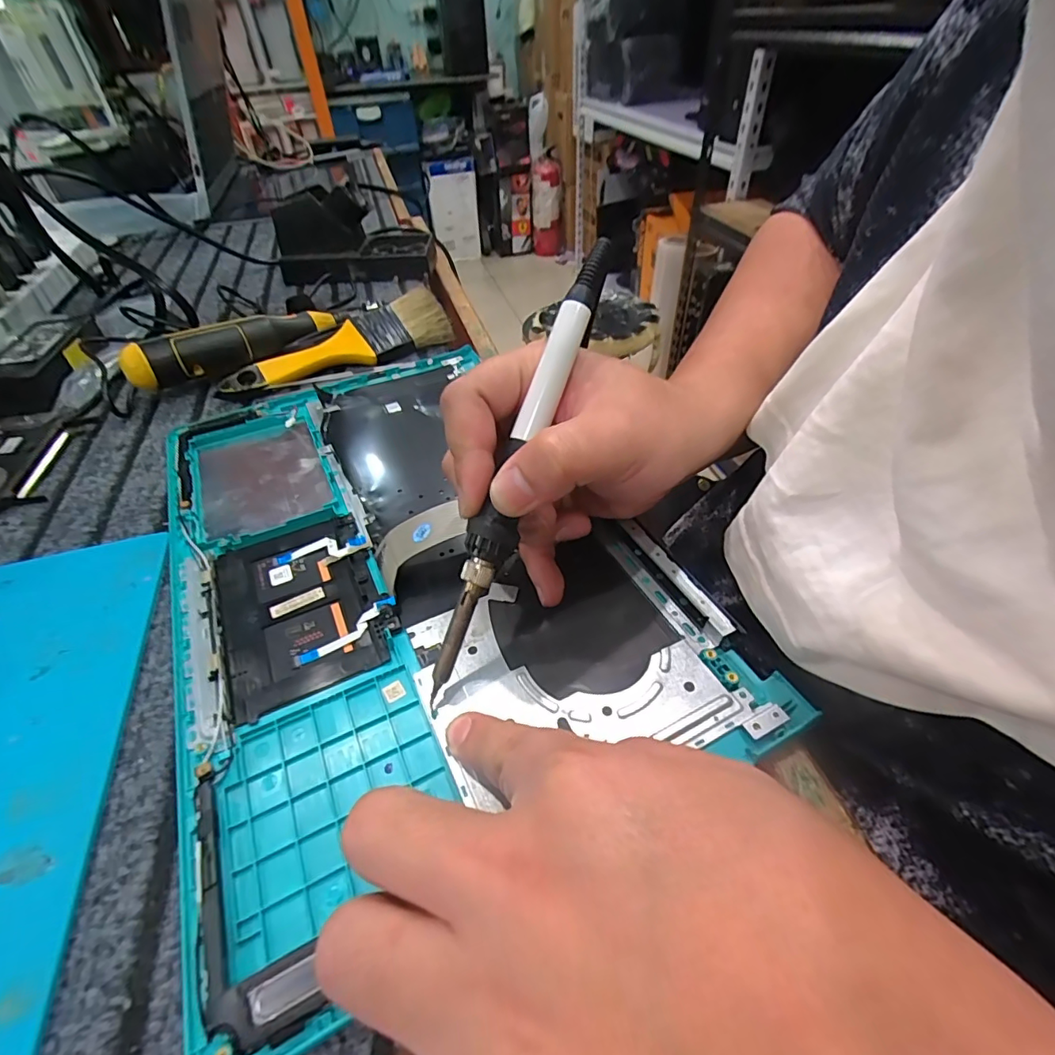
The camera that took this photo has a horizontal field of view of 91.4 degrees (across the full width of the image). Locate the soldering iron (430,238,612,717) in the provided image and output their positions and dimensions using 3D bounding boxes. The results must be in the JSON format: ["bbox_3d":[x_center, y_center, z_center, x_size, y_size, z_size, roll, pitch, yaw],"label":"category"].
[{"bbox_3d":[-0.004,-0.023,0.213,0.017,0.015,0.201,19,86,20],"label":"soldering iron"}]

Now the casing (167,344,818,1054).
[{"bbox_3d":[-0.068,0.002,0.275,0.228,0.023,0.345,-22,49,-17],"label":"casing"}]

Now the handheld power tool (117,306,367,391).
[{"bbox_3d":[-0.221,-0.158,0.422,0.193,0.036,0.027,-36,54,-28],"label":"handheld power tool"}]

